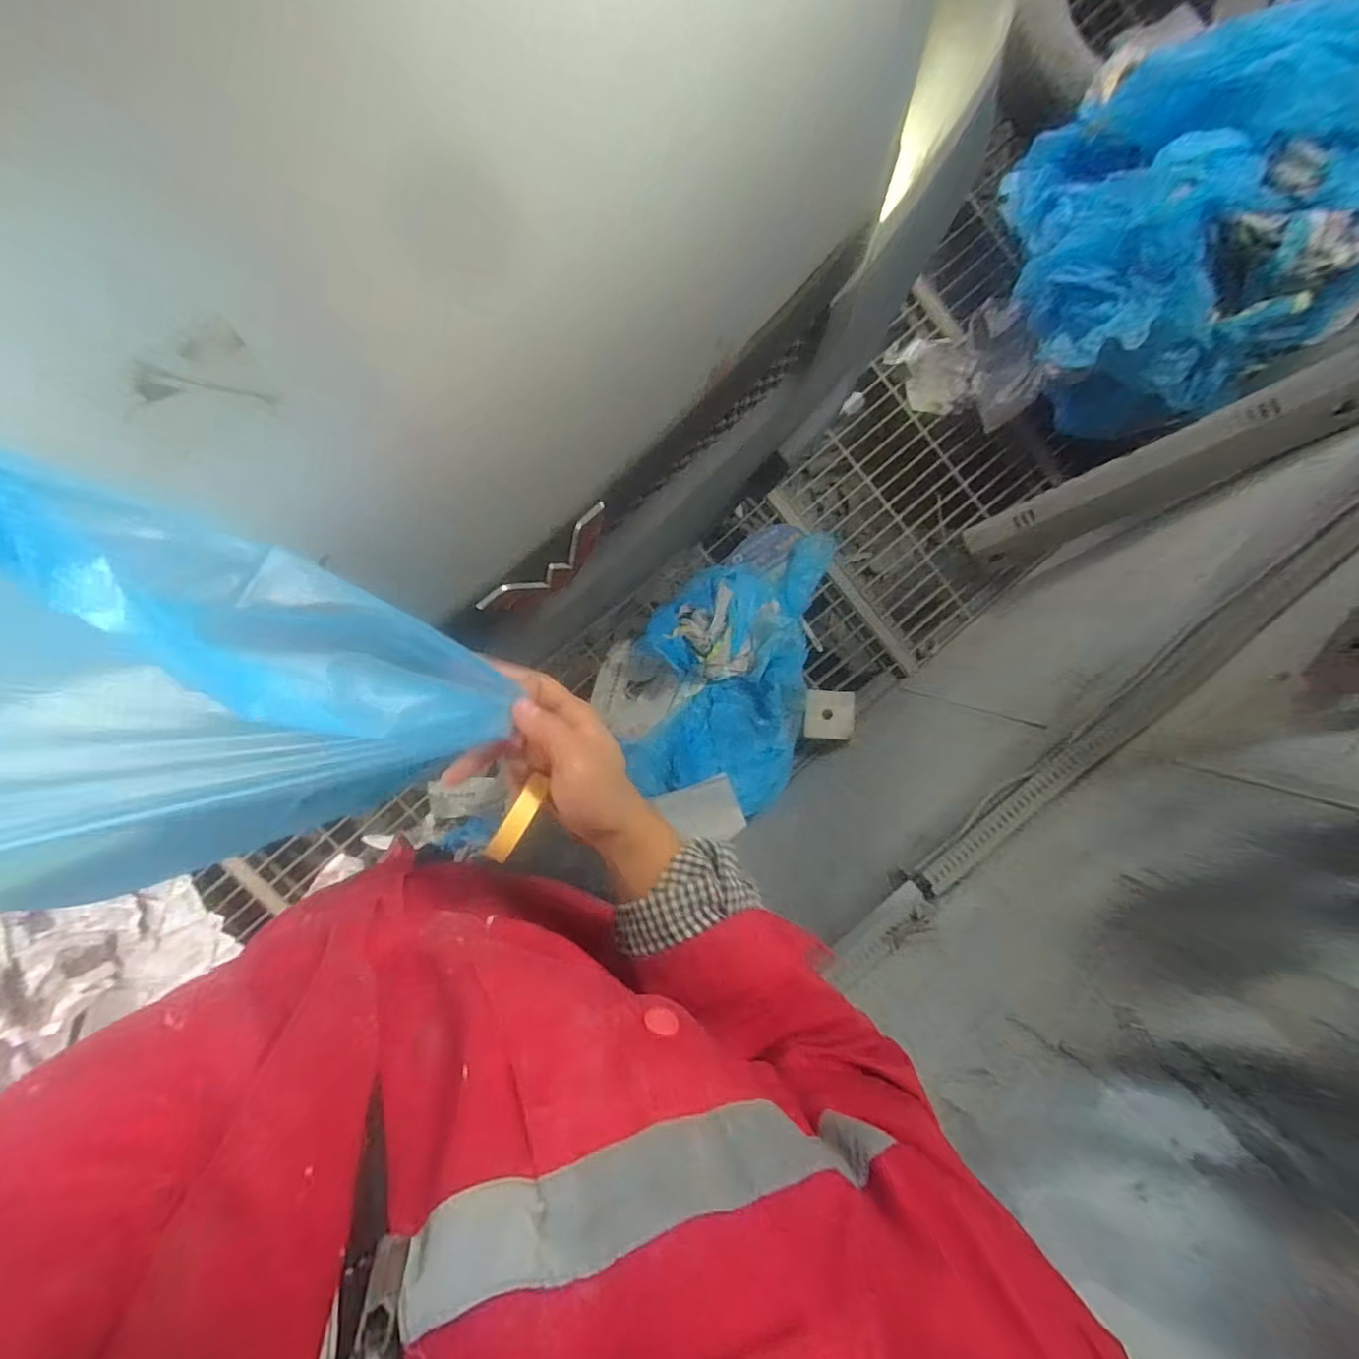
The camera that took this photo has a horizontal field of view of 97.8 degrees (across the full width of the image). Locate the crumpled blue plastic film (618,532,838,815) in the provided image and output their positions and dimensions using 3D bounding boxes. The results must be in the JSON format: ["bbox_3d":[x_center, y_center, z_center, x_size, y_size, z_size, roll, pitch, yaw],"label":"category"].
[{"bbox_3d":[0.111,-0.032,1.357,0.372,0.126,0.628,11,95,-5],"label":"crumpled blue plastic film"}]

